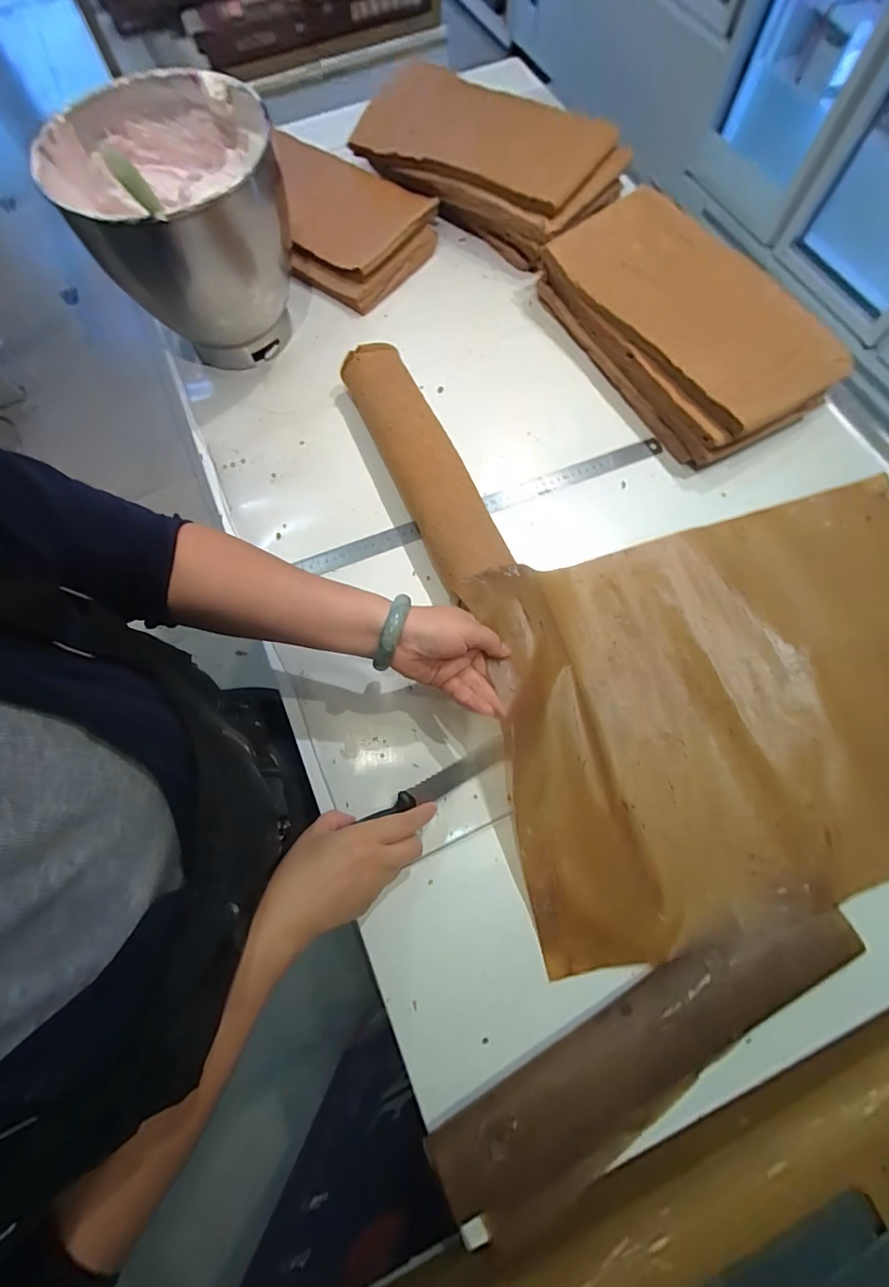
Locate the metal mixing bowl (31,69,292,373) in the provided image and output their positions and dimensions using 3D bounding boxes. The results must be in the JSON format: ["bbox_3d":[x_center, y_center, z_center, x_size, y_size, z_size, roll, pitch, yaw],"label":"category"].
[{"bbox_3d":[-0.301,-0.489,0.589,0.246,0.225,0.259,-20,71,-5],"label":"metal mixing bowl"}]

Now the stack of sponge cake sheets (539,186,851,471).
[{"bbox_3d":[0.322,-0.430,0.625,0.218,0.082,0.385,-27,72,-7],"label":"stack of sponge cake sheets"}]

